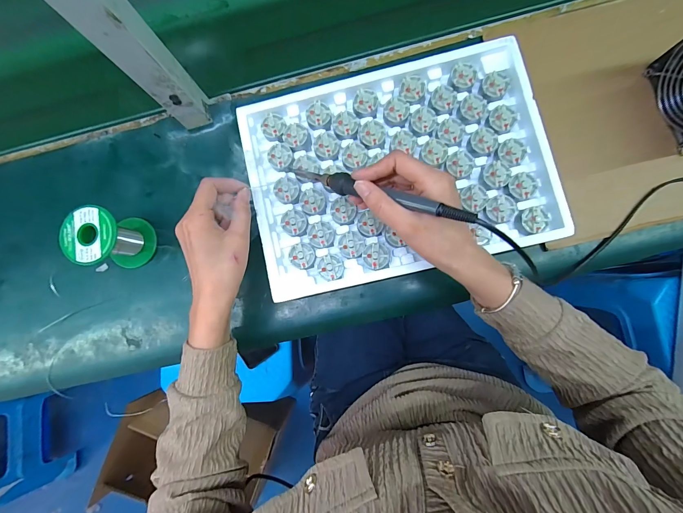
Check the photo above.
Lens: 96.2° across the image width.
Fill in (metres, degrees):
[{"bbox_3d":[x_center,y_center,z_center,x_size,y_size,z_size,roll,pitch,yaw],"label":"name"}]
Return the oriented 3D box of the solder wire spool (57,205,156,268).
[{"bbox_3d":[-0.291,-0.022,0.390,0.063,0.077,0.069,7,85,5],"label":"solder wire spool"}]

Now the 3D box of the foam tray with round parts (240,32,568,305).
[{"bbox_3d":[0.064,-0.104,0.383,0.338,0.058,0.246,-13,85,3],"label":"foam tray with round parts"}]

